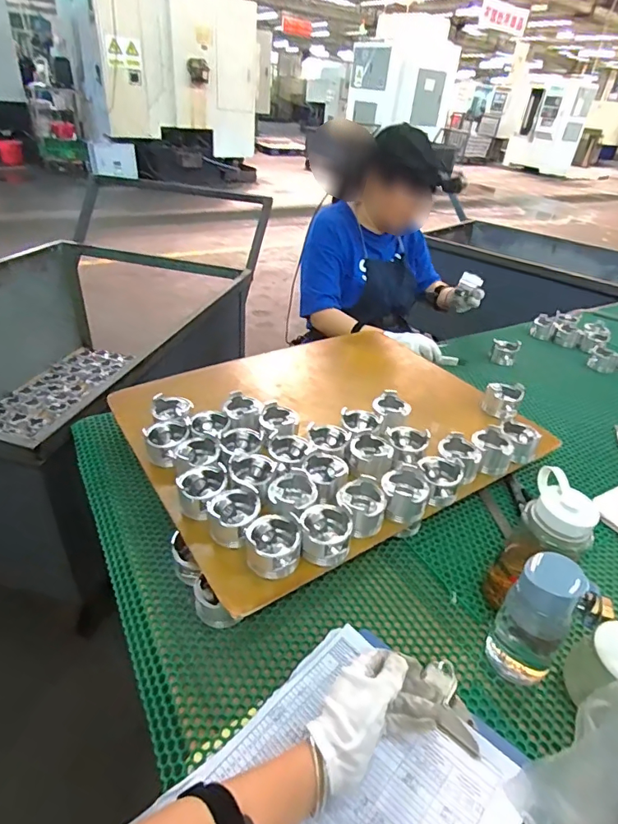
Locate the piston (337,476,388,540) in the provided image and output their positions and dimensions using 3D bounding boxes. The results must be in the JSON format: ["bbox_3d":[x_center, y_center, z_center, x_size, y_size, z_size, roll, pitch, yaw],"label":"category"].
[{"bbox_3d":[0.068,0.125,0.621,0.064,0.053,0.065,-14,39,-26],"label":"piston"}]

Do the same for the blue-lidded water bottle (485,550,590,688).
[{"bbox_3d":[0.242,0.224,0.509,0.070,0.148,0.058,29,41,29],"label":"blue-lidded water bottle"}]

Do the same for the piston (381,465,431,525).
[{"bbox_3d":[0.130,0.115,0.647,0.064,0.050,0.071,15,35,13],"label":"piston"}]

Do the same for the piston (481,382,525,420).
[{"bbox_3d":[0.365,-0.022,0.890,0.068,0.047,0.059,19,36,18],"label":"piston"}]

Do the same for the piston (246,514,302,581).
[{"bbox_3d":[-0.042,0.162,0.563,0.061,0.044,0.064,0,35,-8],"label":"piston"}]

